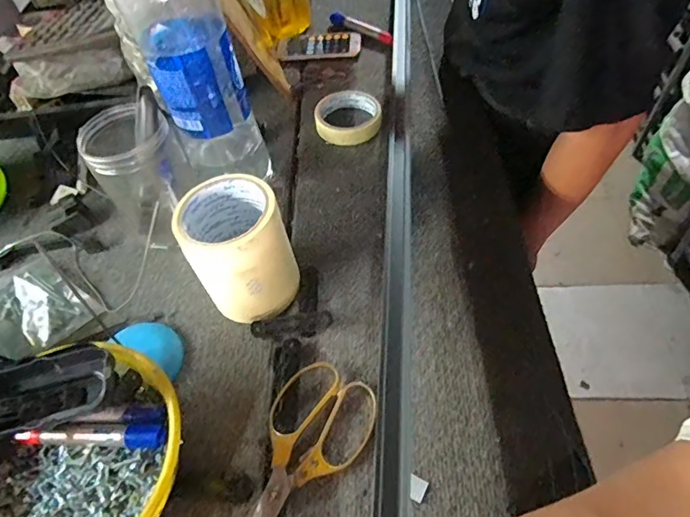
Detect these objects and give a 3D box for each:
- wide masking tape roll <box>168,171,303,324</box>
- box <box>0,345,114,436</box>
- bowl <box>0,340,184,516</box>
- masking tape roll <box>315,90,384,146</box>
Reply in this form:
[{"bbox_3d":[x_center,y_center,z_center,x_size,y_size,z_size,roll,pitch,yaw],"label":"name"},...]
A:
[{"bbox_3d":[-0.103,-0.005,0.481,0.091,0.122,0.092,-3,52,4],"label":"wide masking tape roll"},{"bbox_3d":[-0.239,0.104,0.386,0.114,0.027,0.053,-19,53,-9],"label":"box"},{"bbox_3d":[-0.216,0.179,0.391,0.194,0.066,0.169,-31,56,-17],"label":"bowl"},{"bbox_3d":[0.005,-0.191,0.673,0.087,0.031,0.098,-3,52,4],"label":"masking tape roll"}]

